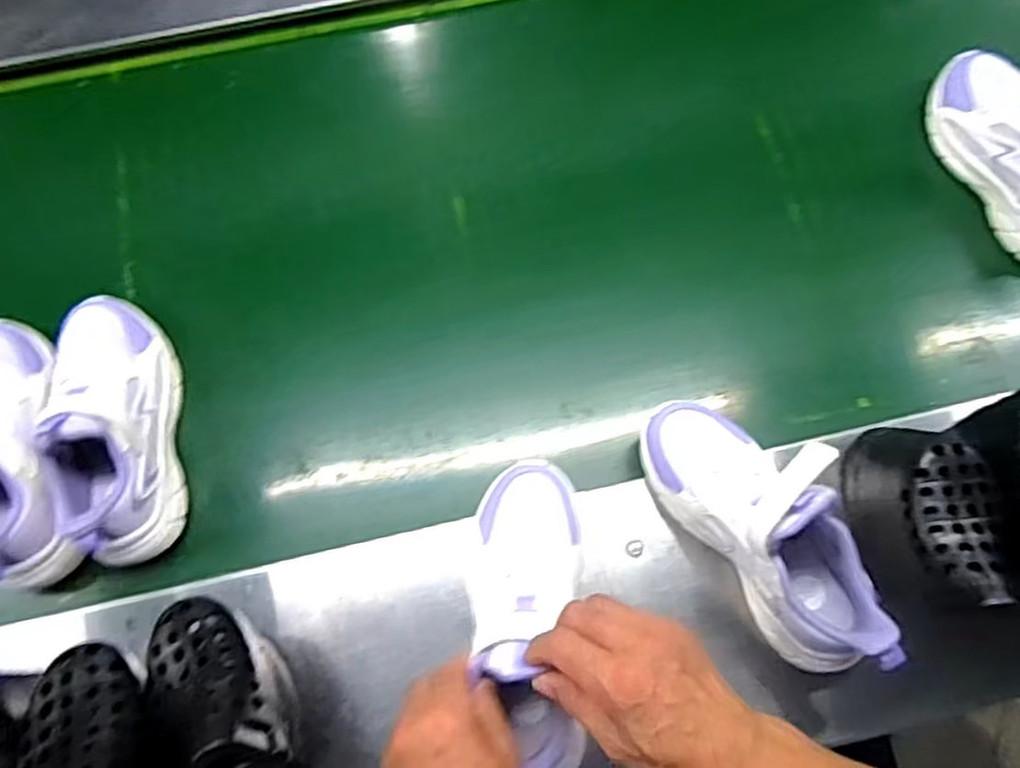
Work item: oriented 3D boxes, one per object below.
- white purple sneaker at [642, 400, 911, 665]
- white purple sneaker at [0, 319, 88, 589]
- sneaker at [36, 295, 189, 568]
[{"bbox_3d":[0.207,0.095,0.541,0.103,0.127,0.231,-33,77,-11],"label":"white purple sneaker"},{"bbox_3d":[-0.426,0.047,0.596,0.085,0.093,0.238,-19,75,-8],"label":"white purple sneaker"},{"bbox_3d":[-0.338,0.029,0.618,0.091,0.124,0.242,-19,75,-8],"label":"sneaker"}]

